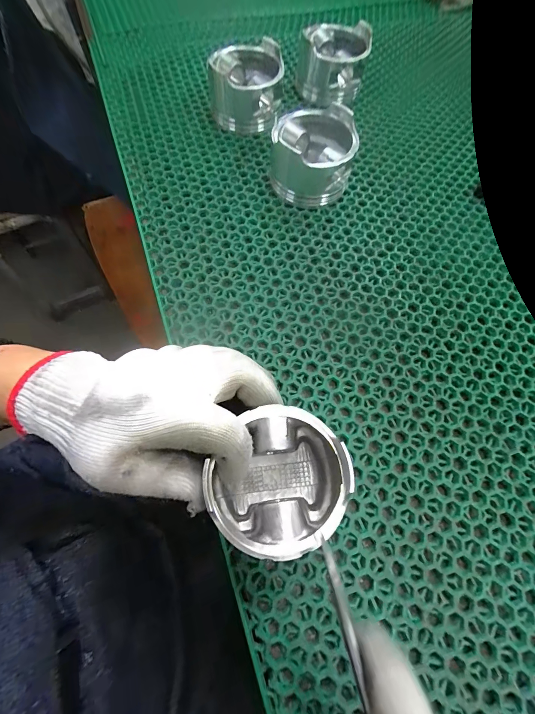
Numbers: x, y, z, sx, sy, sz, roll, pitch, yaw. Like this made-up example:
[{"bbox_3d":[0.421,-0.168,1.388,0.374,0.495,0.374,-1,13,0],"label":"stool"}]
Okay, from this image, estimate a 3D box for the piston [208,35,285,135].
[{"bbox_3d":[-0.023,-0.293,0.330,0.074,0.054,0.085,6,67,-1],"label":"piston"}]

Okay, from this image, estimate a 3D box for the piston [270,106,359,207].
[{"bbox_3d":[0.046,-0.191,0.296,0.075,0.054,0.075,-8,68,-6],"label":"piston"}]

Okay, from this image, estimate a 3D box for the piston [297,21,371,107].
[{"bbox_3d":[0.078,-0.350,0.366,0.075,0.060,0.075,11,67,1],"label":"piston"}]

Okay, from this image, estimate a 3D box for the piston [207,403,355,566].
[{"bbox_3d":[0.008,0.071,0.183,0.072,0.043,0.081,31,69,10],"label":"piston"}]

